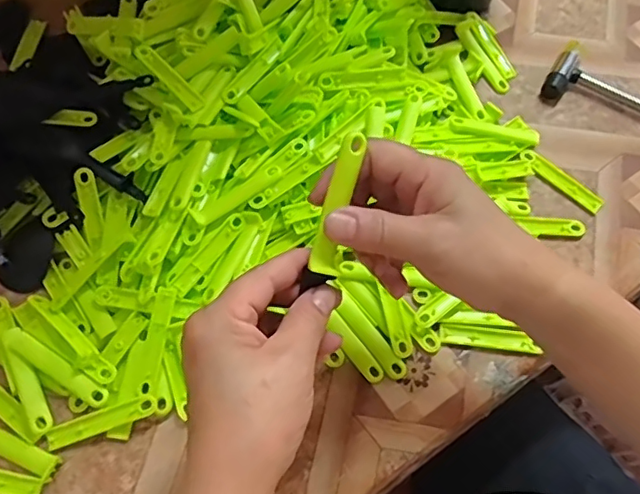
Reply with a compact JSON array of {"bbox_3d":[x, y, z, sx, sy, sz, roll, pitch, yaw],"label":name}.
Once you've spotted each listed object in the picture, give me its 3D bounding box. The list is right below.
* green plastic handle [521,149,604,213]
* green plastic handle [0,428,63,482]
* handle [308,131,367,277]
[{"bbox_3d":[0.197,-0.055,0.466,0.074,0.006,0.015,41,71,16],"label":"green plastic handle"},{"bbox_3d":[-0.205,0.129,0.373,0.074,0.004,0.016,23,67,9],"label":"green plastic handle"},{"bbox_3d":[0.010,-0.023,0.303,0.015,0.012,0.076,14,95,5],"label":"handle"}]

